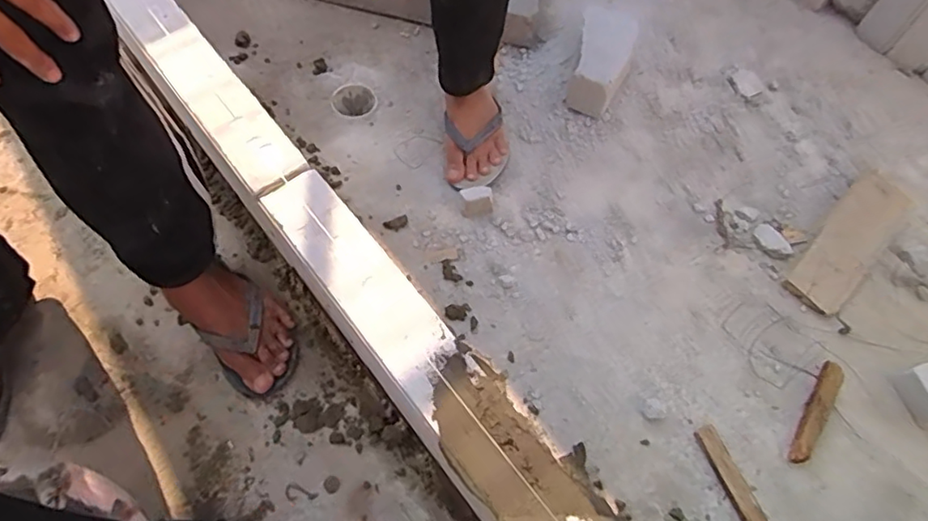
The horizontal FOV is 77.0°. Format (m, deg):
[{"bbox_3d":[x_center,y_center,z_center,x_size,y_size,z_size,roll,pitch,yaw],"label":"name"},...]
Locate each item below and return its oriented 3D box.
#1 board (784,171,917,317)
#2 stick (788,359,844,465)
[{"bbox_3d":[0.610,-0.031,0.915,0.091,0.015,0.281,40,68,17],"label":"board"},{"bbox_3d":[0.474,0.200,0.784,0.025,0.030,0.153,30,66,13],"label":"stick"}]

